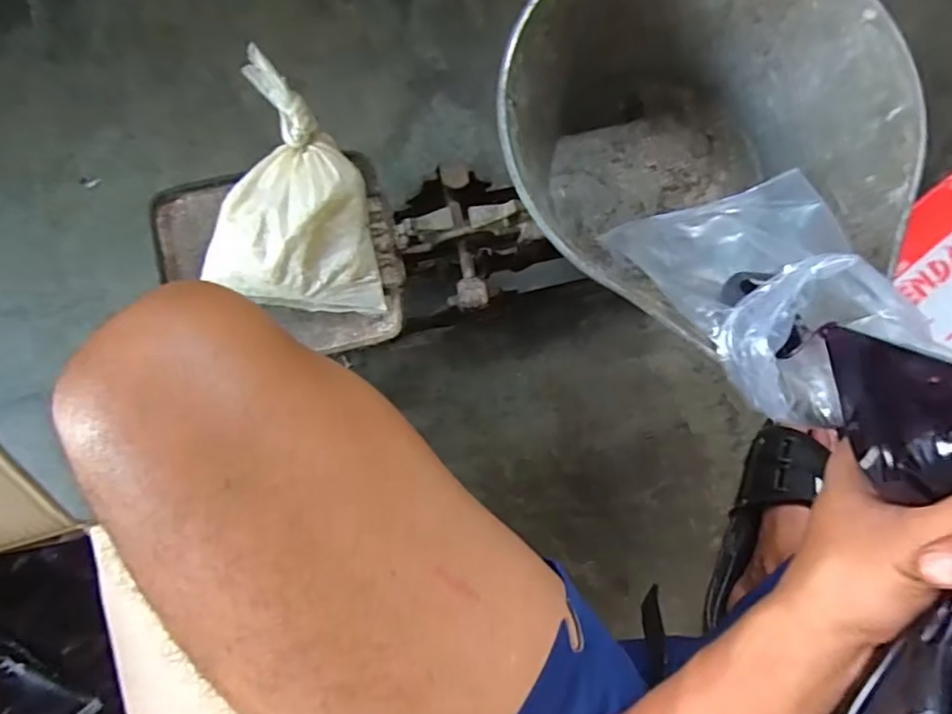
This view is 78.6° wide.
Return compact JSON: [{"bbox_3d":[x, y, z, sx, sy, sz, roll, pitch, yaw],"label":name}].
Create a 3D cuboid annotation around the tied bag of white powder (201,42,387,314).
[{"bbox_3d":[-0.124,-0.113,0.426,0.134,0.066,0.157,14,85,0],"label":"tied bag of white powder"}]

